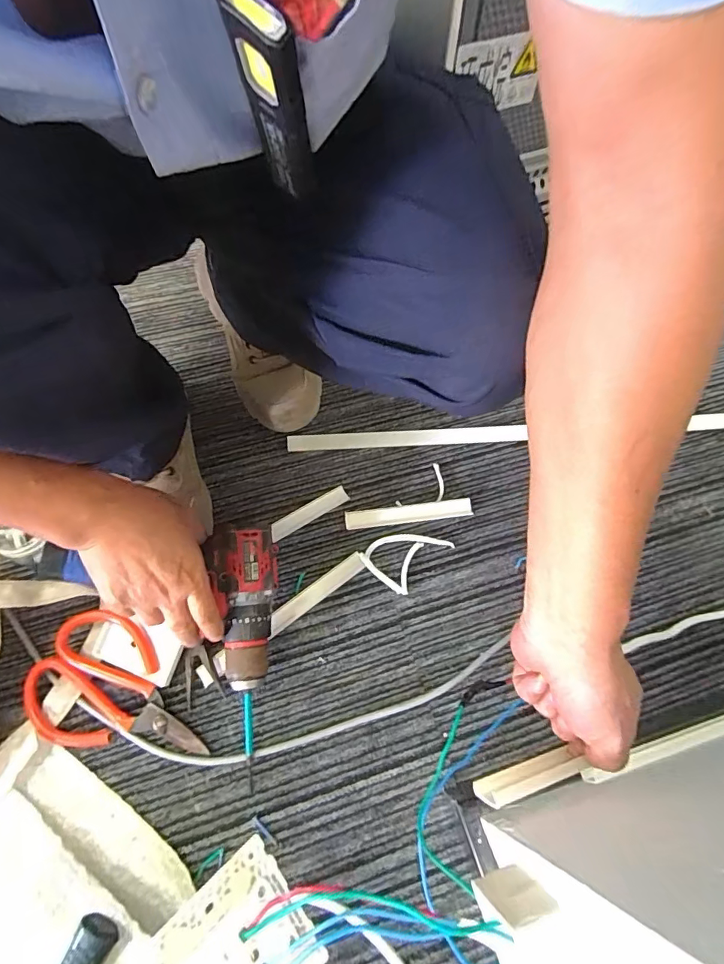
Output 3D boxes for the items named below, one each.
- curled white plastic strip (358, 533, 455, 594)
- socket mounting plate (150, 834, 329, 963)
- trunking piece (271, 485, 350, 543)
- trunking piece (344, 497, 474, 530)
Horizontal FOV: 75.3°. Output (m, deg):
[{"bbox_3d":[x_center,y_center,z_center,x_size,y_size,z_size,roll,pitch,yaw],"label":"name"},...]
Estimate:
[{"bbox_3d":[0.048,0.078,0.530,0.067,0.008,0.084,38,67,17],"label":"curled white plastic strip"},{"bbox_3d":[-0.070,0.278,0.271,0.084,0.029,0.082,-27,74,-39],"label":"socket mounting plate"},{"bbox_3d":[-0.062,0.036,0.549,0.100,0.005,0.022,-31,67,-17],"label":"trunking piece"},{"bbox_3d":[0.054,0.037,0.550,0.147,0.008,0.020,-6,62,-5],"label":"trunking piece"}]

